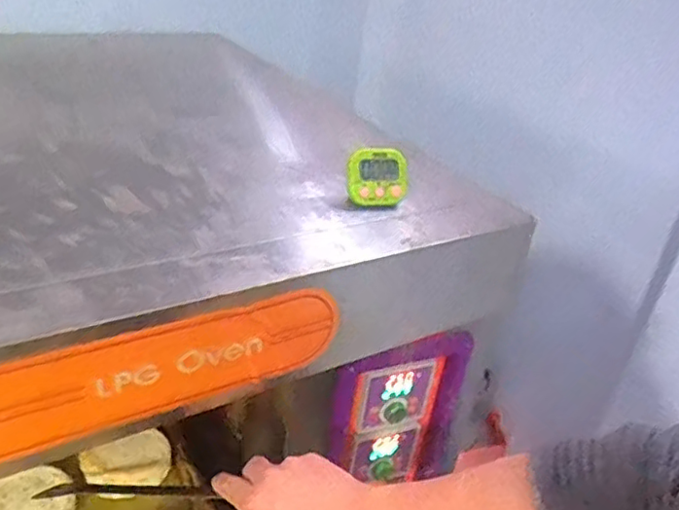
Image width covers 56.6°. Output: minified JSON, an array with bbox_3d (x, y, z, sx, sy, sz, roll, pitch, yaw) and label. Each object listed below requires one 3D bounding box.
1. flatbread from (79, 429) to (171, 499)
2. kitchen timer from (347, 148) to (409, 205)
[{"bbox_3d":[-0.269,0.268,0.805,0.104,0.030,0.071,-14,76,-34],"label":"flatbread"},{"bbox_3d":[0.042,-0.086,0.695,0.064,0.063,0.017,2,2,-4],"label":"kitchen timer"}]

